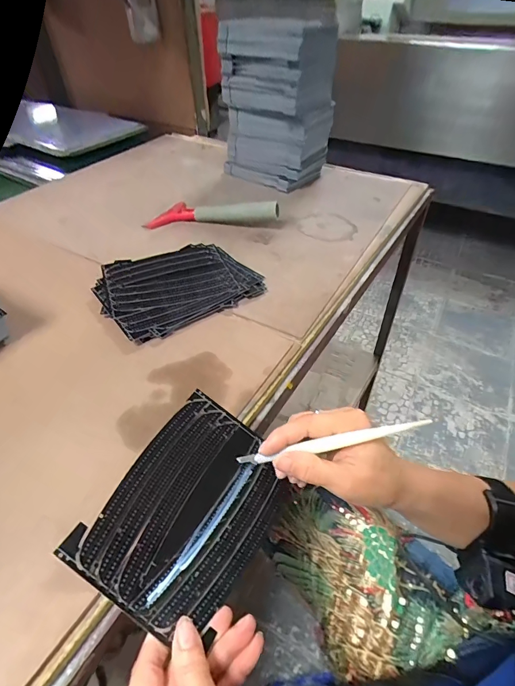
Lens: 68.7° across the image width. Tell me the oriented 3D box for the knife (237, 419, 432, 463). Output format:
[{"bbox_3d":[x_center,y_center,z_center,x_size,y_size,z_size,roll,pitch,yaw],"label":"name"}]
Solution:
[{"bbox_3d":[0.052,0.075,0.285,0.146,0.011,0.009,-16,41,15],"label":"knife"}]

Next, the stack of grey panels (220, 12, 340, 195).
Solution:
[{"bbox_3d":[0.038,-0.438,0.701,0.184,0.242,0.119,28,51,26],"label":"stack of grey panels"}]

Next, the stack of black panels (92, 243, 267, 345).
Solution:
[{"bbox_3d":[-0.107,-0.082,0.501,0.194,0.013,0.168,-27,50,-25],"label":"stack of black panels"}]

